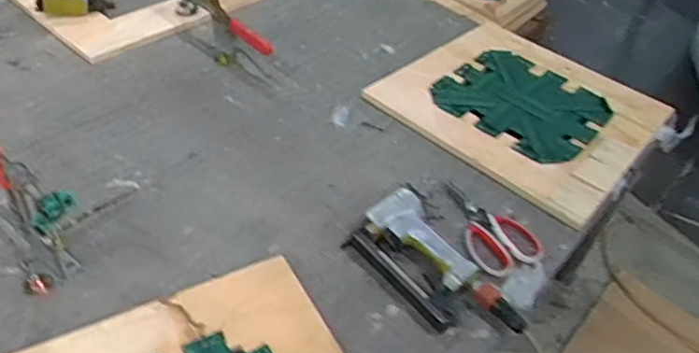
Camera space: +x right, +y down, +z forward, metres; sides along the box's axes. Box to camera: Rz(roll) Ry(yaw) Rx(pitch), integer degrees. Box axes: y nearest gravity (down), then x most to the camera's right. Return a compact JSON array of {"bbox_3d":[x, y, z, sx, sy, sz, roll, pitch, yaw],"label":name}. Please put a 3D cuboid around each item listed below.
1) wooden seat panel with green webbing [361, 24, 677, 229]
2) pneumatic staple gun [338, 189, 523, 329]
[{"bbox_3d":[0.311,-0.134,1.053,0.438,0.032,0.379,35,54,26],"label":"wooden seat panel with green webbing"},{"bbox_3d":[0.119,0.123,0.760,0.123,0.041,0.249,-29,55,-31],"label":"pneumatic staple gun"}]

